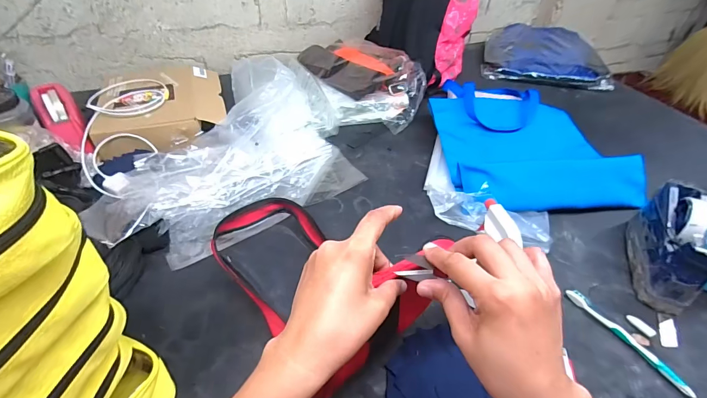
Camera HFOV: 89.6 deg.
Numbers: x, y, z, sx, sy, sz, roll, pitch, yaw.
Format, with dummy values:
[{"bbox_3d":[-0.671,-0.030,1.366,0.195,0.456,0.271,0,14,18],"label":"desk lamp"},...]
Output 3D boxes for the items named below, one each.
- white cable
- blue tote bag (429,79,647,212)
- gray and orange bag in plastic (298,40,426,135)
[{"bbox_3d":[-0.496,-0.155,0.759,0.155,0.044,0.385,-5,43,-8],"label":"white cable"},{"bbox_3d":[0.379,-0.162,0.832,0.379,0.045,0.457,-3,43,-7],"label":"blue tote bag"},{"bbox_3d":[0.020,-0.339,0.973,0.240,0.116,0.390,-18,47,-21],"label":"gray and orange bag in plastic"}]

